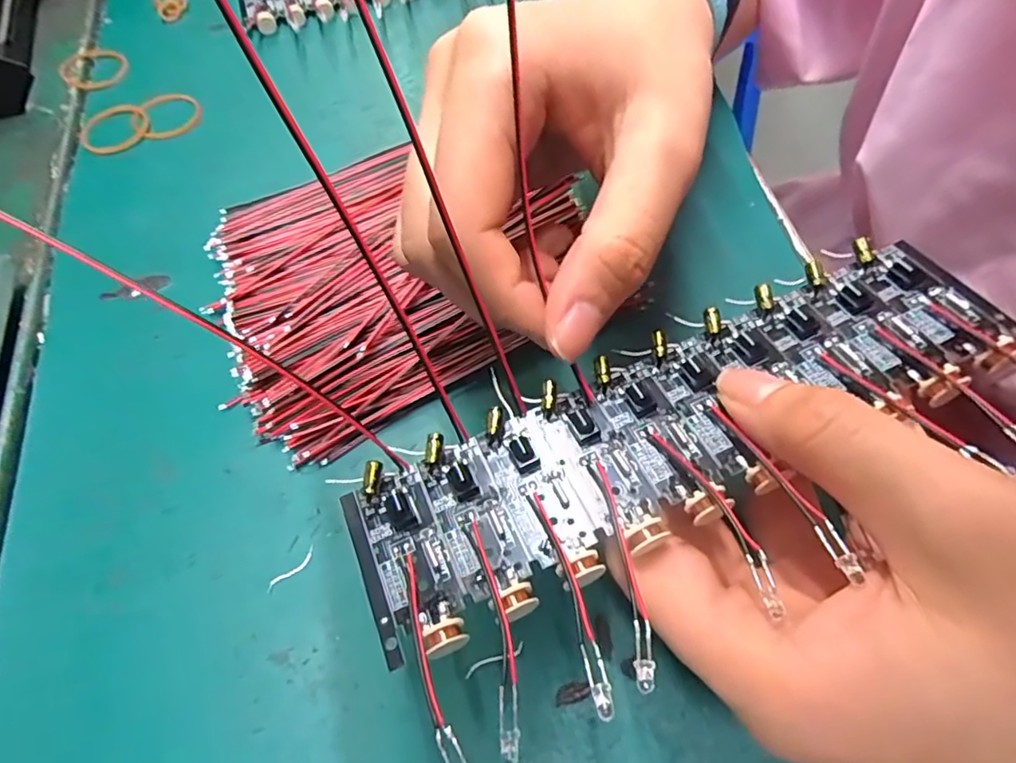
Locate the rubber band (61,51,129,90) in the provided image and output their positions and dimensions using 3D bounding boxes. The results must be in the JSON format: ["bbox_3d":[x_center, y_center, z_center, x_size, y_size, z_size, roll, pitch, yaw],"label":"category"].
[{"bbox_3d":[-0.215,-0.163,0.304,0.031,0.005,0.033,-2,62,5],"label":"rubber band"}]

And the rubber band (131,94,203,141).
[{"bbox_3d":[-0.165,-0.130,0.282,0.032,0.004,0.033,-2,62,5],"label":"rubber band"}]

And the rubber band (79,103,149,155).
[{"bbox_3d":[-0.189,-0.122,0.279,0.031,0.004,0.037,-39,65,-14],"label":"rubber band"}]

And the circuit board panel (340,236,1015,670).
[{"bbox_3d":[0.041,0.009,0.139,0.161,0.010,0.045,-25,64,-8],"label":"circuit board panel"}]

